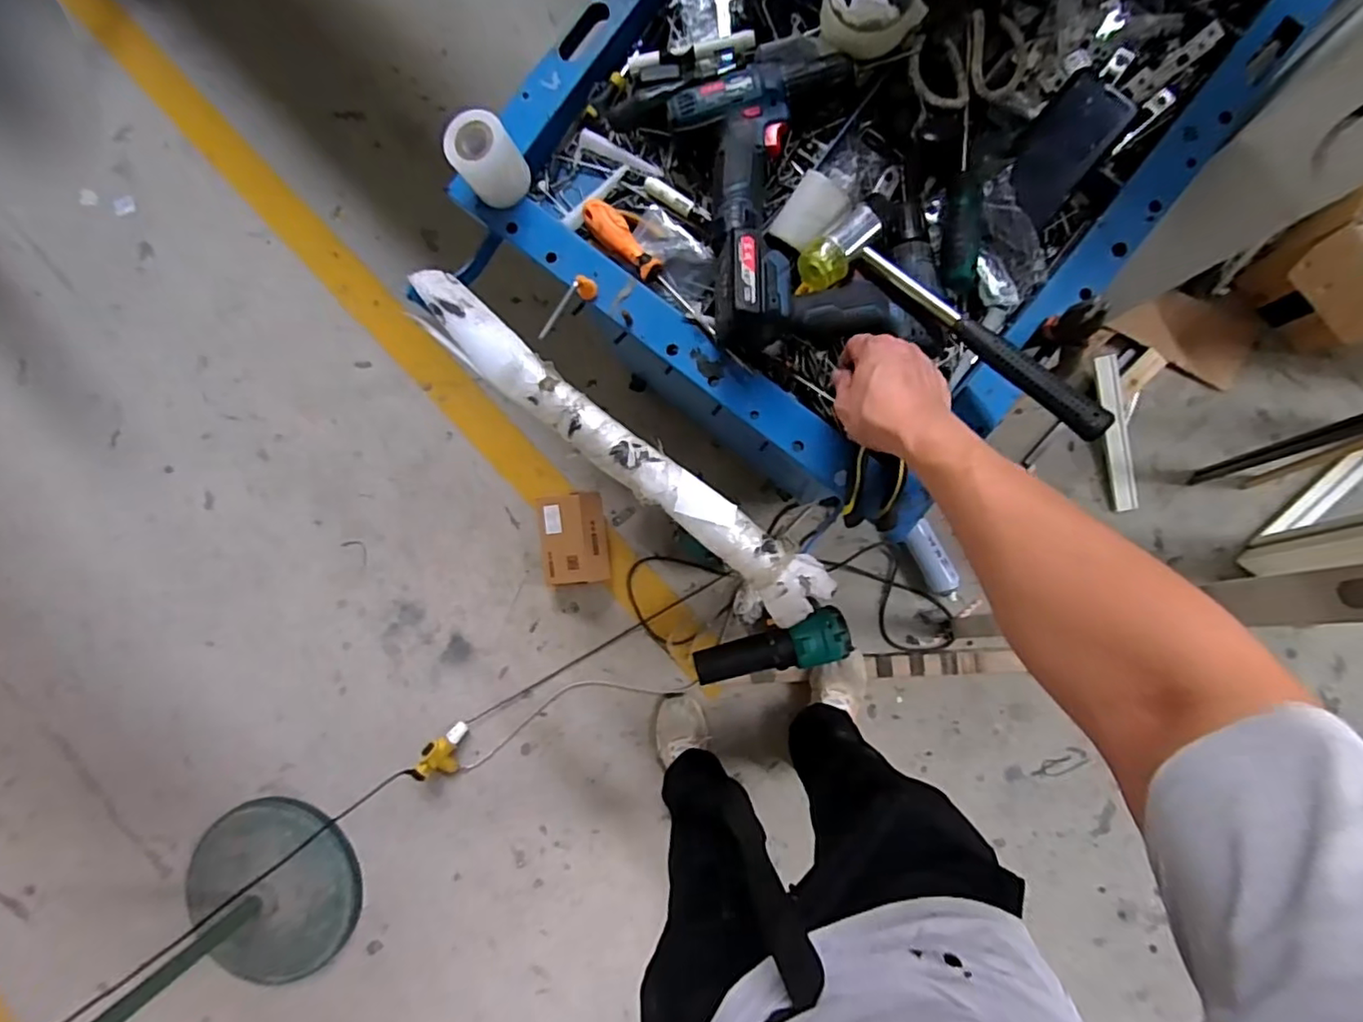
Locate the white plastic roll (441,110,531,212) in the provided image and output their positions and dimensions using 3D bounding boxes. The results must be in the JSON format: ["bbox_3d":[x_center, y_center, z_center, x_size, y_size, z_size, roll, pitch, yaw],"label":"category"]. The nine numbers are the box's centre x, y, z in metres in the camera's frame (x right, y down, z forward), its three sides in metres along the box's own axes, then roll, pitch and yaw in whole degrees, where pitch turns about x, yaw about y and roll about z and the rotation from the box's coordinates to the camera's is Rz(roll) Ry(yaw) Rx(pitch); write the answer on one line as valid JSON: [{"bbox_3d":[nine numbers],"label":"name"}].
[{"bbox_3d":[-0.187,-0.340,0.593,0.057,0.068,0.055,0,89,5],"label":"white plastic roll"}]

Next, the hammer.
[{"bbox_3d":[0.230,-0.155,0.537,0.086,0.067,0.290,-42,86,3],"label":"hammer"}]

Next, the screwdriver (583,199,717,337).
[{"bbox_3d":[-0.034,-0.245,0.611,0.032,0.024,0.193,-43,86,3],"label":"screwdriver"}]

